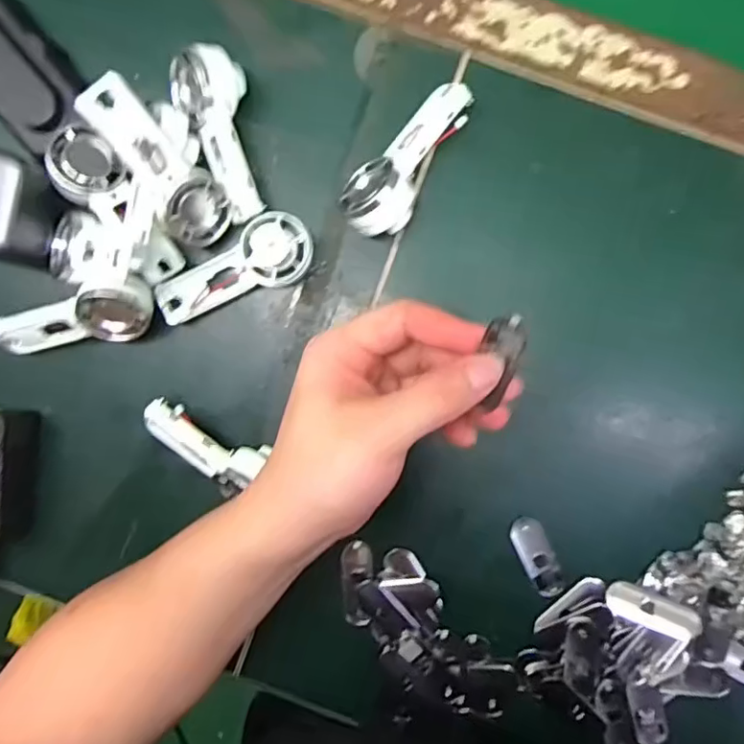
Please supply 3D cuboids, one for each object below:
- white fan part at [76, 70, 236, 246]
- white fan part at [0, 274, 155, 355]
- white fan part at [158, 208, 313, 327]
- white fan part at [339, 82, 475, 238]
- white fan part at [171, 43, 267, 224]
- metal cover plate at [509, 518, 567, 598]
[{"bbox_3d":[-0.110,-0.108,0.297,0.036,0.094,0.023,-33,52,4],"label":"white fan part"},{"bbox_3d":[-0.172,-0.028,0.330,0.095,0.036,0.030,-15,91,4],"label":"white fan part"},{"bbox_3d":[-0.080,-0.060,0.332,0.095,0.021,0.039,-24,90,4],"label":"white fan part"},{"bbox_3d":[0.018,-0.120,0.315,0.039,0.036,0.095,31,93,2],"label":"white fan part"},{"bbox_3d":[-0.080,-0.133,0.317,0.040,0.037,0.093,-24,90,4],"label":"white fan part"},{"bbox_3d":[0.100,0.112,0.342,0.020,0.009,0.048,-24,90,4],"label":"metal cover plate"}]

